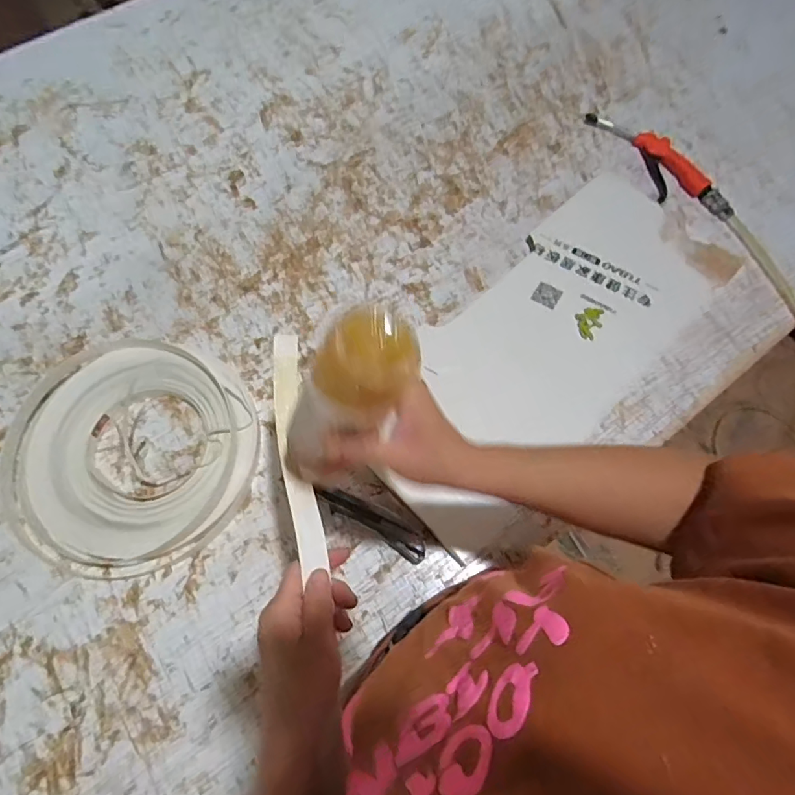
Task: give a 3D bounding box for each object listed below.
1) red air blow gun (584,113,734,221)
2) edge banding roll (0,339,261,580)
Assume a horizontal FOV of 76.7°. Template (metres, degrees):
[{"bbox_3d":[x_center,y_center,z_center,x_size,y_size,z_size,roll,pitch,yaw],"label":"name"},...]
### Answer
[{"bbox_3d":[0.405,-0.369,0.782,0.062,0.020,0.272,-29,72,-12],"label":"red air blow gun"},{"bbox_3d":[-0.325,0.063,0.596,0.296,0.037,0.267,21,70,7],"label":"edge banding roll"}]

